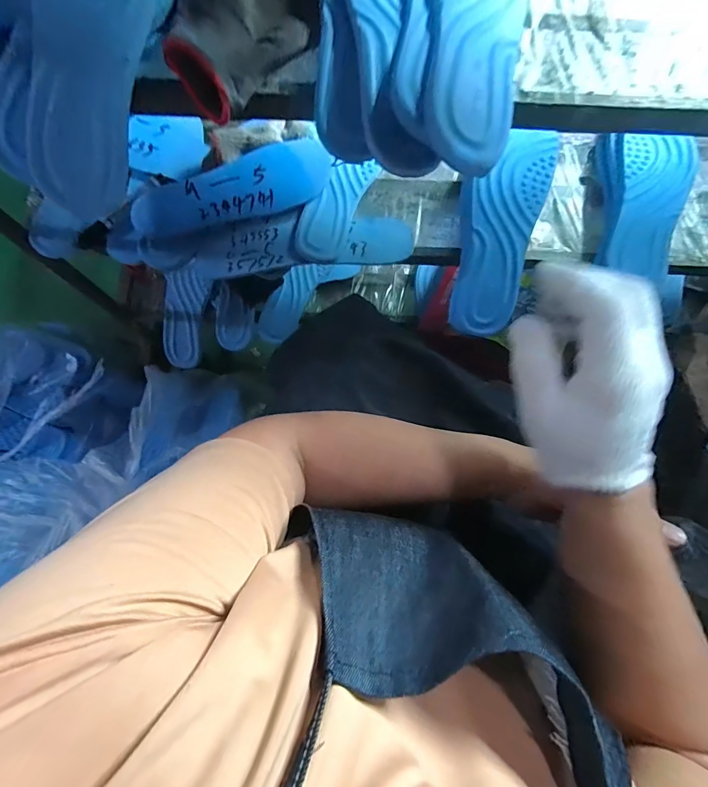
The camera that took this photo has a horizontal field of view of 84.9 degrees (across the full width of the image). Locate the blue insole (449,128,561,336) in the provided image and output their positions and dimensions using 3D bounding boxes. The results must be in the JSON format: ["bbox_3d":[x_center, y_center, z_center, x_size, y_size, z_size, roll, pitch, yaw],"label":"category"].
[{"bbox_3d":[0.164,-0.191,0.451,0.087,0.041,0.240,16,92,3],"label":"blue insole"}]

